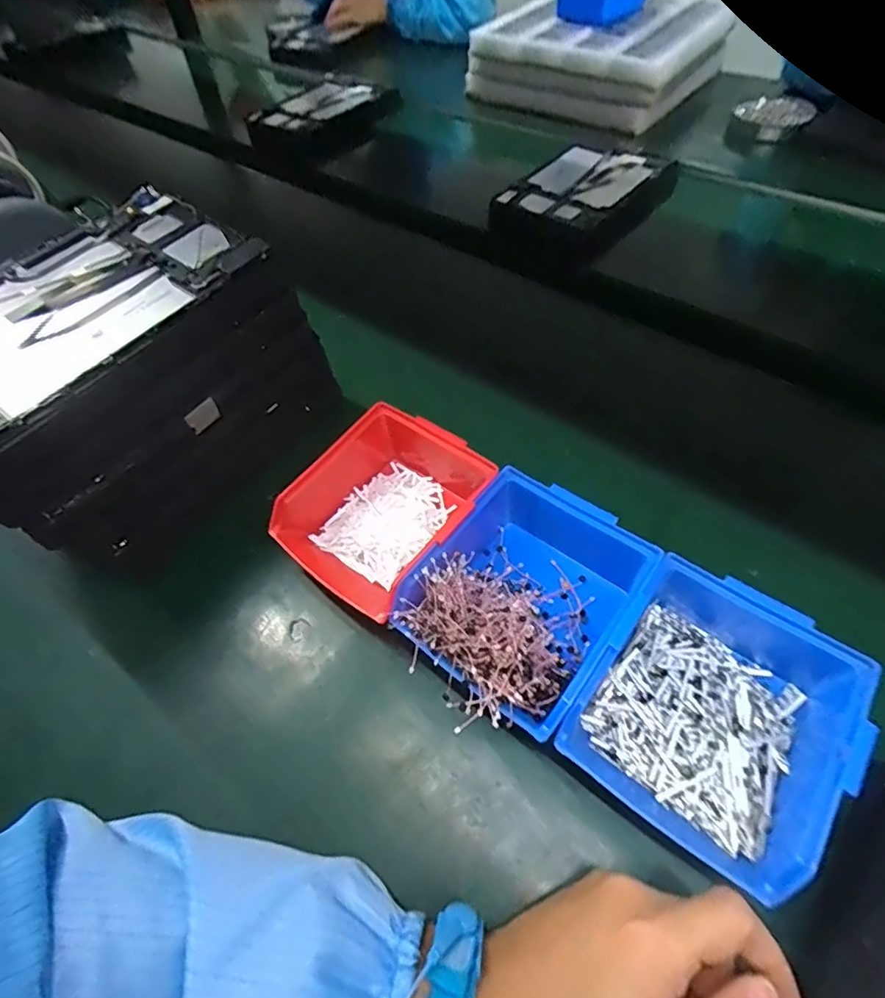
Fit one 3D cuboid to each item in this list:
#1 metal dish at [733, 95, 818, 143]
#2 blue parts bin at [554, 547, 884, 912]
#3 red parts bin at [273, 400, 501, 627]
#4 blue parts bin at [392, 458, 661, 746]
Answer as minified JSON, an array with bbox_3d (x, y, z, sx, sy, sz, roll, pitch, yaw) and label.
[{"bbox_3d":[0.512,-0.587,0.808,0.092,0.028,0.094,-2,54,3],"label":"metal dish"},{"bbox_3d":[0.159,0.122,0.308,0.126,0.071,0.144,29,61,22],"label":"blue parts bin"},{"bbox_3d":[-0.033,0.000,0.412,0.111,0.070,0.169,34,63,25],"label":"red parts bin"},{"bbox_3d":[0.055,0.064,0.351,0.122,0.065,0.160,33,63,24],"label":"blue parts bin"}]

